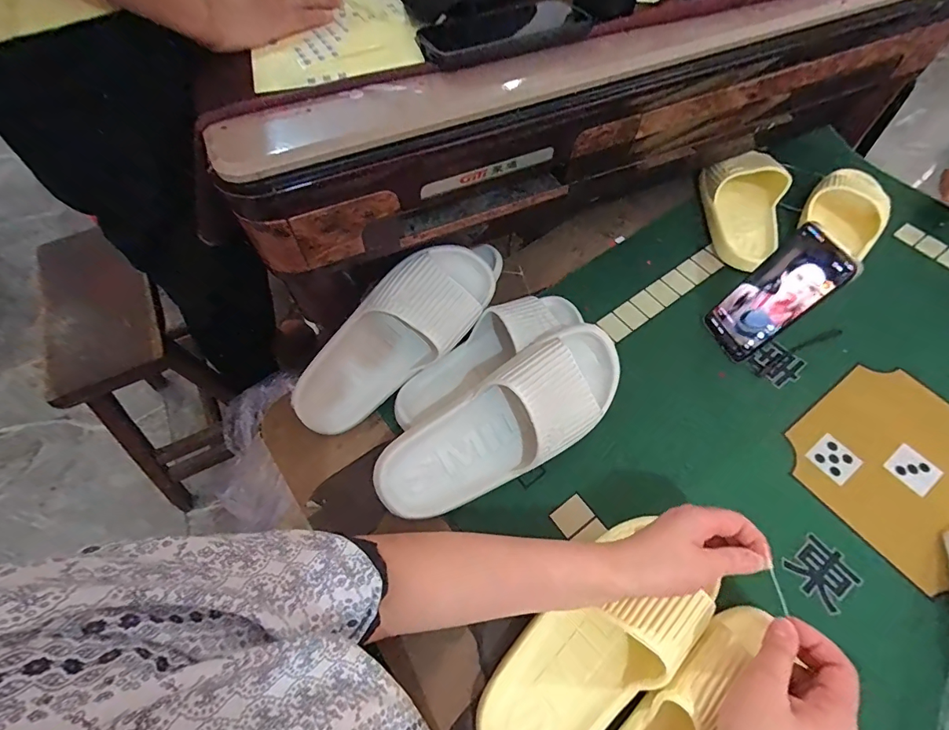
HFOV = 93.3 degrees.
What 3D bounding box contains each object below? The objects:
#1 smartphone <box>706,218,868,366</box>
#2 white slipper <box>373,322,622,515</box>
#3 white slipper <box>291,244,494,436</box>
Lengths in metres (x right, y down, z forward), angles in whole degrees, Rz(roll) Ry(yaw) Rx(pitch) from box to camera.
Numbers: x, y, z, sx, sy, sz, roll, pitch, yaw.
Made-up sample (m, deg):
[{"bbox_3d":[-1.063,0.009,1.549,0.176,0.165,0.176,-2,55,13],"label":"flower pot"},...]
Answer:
[{"bbox_3d":[0.339,-0.076,0.515,0.013,0.165,0.076,-2,56,-24],"label":"smartphone"},{"bbox_3d":[0.037,0.062,0.454,0.289,0.080,0.114,-32,93,-10],"label":"white slipper"},{"bbox_3d":[-0.085,-0.033,0.507,0.108,0.073,0.280,41,81,23],"label":"white slipper"}]

